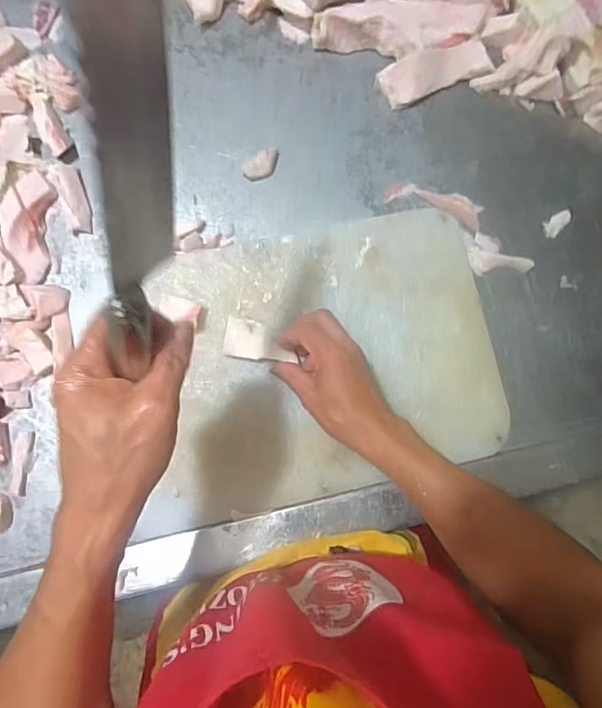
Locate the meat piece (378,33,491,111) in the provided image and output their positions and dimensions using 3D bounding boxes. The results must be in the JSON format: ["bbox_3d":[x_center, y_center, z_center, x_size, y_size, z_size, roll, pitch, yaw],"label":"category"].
[{"bbox_3d":[0.168,-0.350,0.597,0.147,0.029,0.054,-24,86,-6],"label":"meat piece"}]

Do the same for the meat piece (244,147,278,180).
[{"bbox_3d":[-0.046,-0.226,0.575,0.027,0.019,0.044,39,83,1],"label":"meat piece"}]

